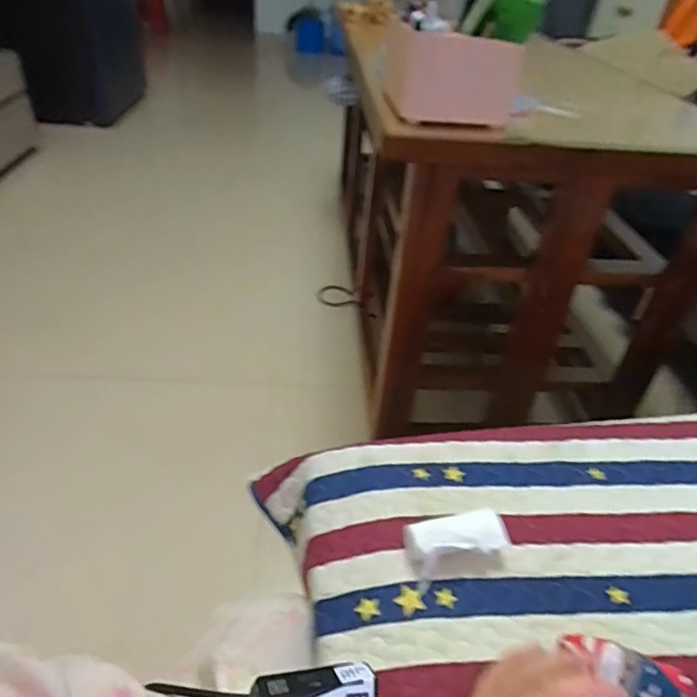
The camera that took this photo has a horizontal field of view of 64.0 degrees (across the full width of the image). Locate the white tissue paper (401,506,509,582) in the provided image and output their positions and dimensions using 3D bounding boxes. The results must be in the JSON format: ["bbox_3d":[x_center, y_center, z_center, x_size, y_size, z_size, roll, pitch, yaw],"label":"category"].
[{"bbox_3d":[0.103,0.184,0.533,0.094,0.032,0.040,-9,38,-14],"label":"white tissue paper"}]

